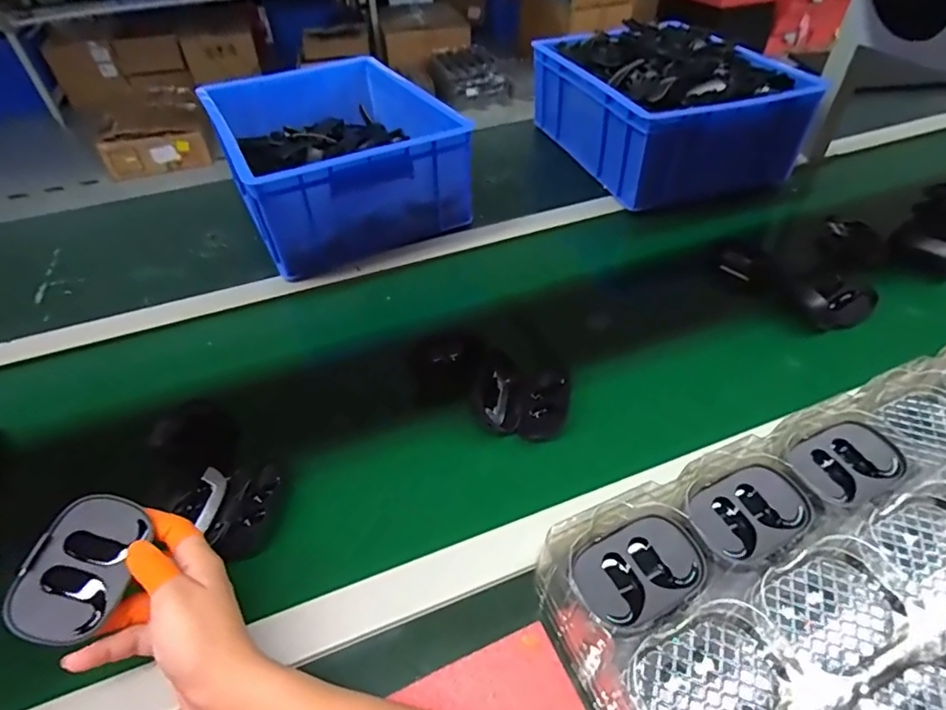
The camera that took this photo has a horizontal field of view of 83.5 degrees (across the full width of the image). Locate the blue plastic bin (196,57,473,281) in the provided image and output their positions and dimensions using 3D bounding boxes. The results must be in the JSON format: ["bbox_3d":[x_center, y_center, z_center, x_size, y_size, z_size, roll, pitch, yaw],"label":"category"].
[{"bbox_3d":[-0.223,-0.323,0.819,0.293,0.121,0.406,-24,48,-19],"label":"blue plastic bin"}]

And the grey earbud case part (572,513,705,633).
[{"bbox_3d":[0.111,0.146,0.359,0.082,0.017,0.059,-25,49,-19],"label":"grey earbud case part"}]

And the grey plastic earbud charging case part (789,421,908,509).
[{"bbox_3d":[0.291,0.085,0.415,0.084,0.017,0.057,-23,48,-18],"label":"grey plastic earbud charging case part"}]

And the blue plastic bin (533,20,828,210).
[{"bbox_3d":[0.323,-0.427,0.906,0.313,0.155,0.374,-14,46,-10],"label":"blue plastic bin"}]

